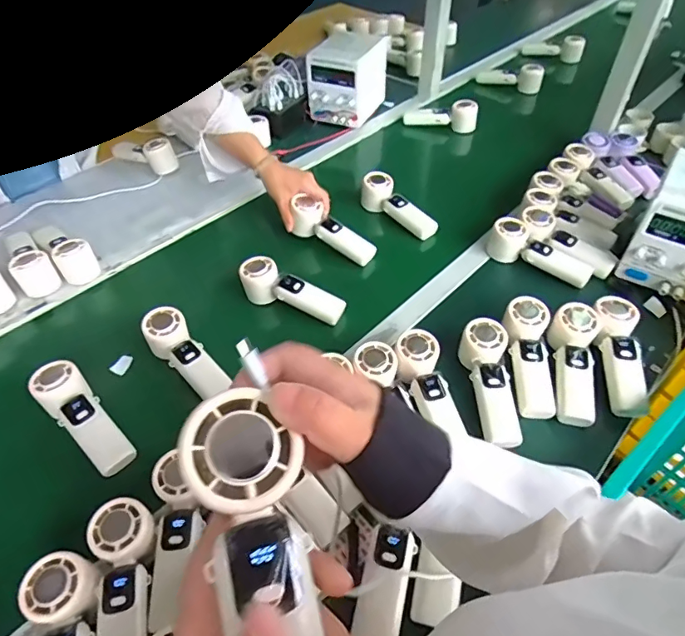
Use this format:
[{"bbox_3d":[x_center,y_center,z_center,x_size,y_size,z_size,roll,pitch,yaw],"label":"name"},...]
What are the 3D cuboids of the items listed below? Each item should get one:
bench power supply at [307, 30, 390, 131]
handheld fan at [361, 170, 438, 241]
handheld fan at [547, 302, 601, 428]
[{"bbox_3d":[0.015,-0.567,1.132,0.150,0.147,0.194,16,50,14],"label":"bench power supply"},{"bbox_3d":[0.100,-0.203,0.867,0.048,0.053,0.161,-30,54,-25],"label":"handheld fan"},{"bbox_3d":[0.306,0.062,0.637,0.056,0.039,0.166,9,62,8],"label":"handheld fan"}]

